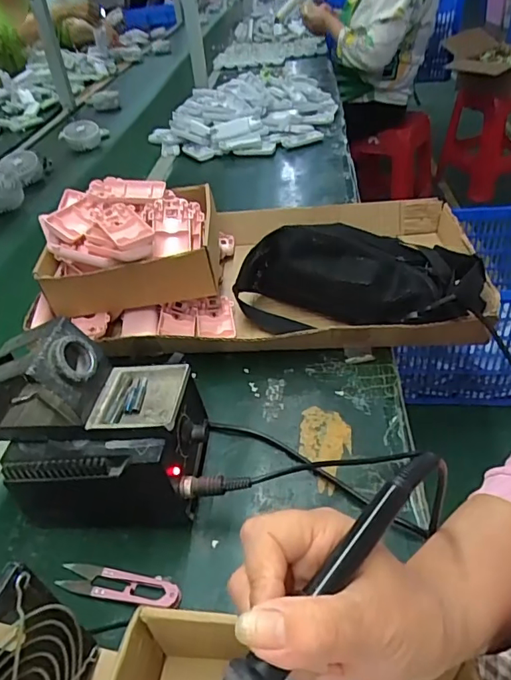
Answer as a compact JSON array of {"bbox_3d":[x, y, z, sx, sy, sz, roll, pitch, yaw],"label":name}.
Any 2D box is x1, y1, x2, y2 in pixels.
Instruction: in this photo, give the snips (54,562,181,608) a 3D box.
[{"bbox_3d":[-0.107,0.191,0.389,0.103,0.009,0.023,4,40,14],"label":"snips"}]

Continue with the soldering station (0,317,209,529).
[{"bbox_3d":[-0.136,0.076,0.416,0.174,0.159,0.100,-1,39,8],"label":"soldering station"}]

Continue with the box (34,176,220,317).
[{"bbox_3d":[-0.161,-0.128,0.648,0.206,0.112,0.178,-8,39,0],"label":"box"}]

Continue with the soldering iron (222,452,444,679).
[{"bbox_3d":[0.020,0.119,0.208,0.018,0.016,0.205,29,59,36],"label":"soldering iron"}]

